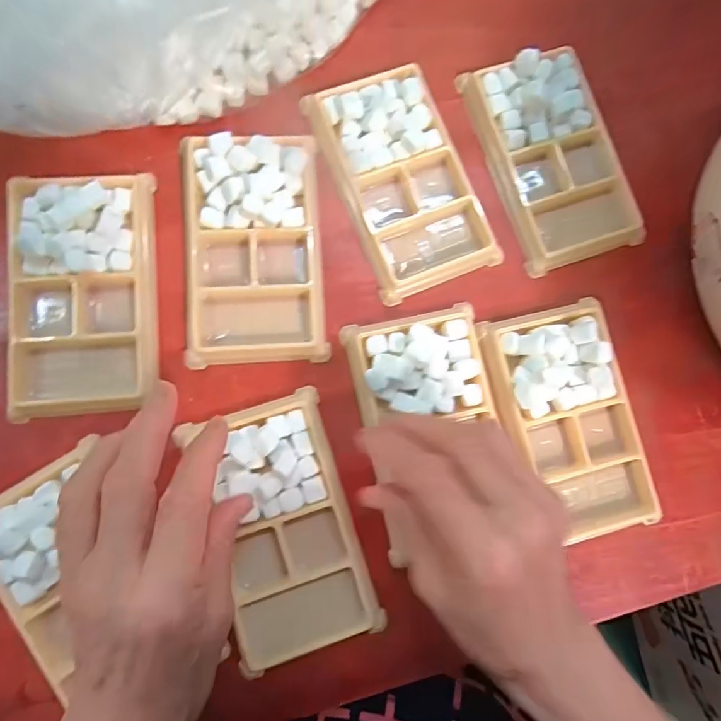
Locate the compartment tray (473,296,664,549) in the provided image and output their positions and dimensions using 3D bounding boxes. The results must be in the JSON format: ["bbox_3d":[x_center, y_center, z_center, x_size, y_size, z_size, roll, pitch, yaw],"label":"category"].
[{"bbox_3d":[0.123,0.036,0.290,0.075,0.017,0.135,-12,86,-7],"label":"compartment tray"}]

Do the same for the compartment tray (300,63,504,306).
[{"bbox_3d":[0.026,-0.108,0.301,0.075,0.026,0.131,-23,88,-7],"label":"compartment tray"}]

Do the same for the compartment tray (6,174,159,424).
[{"bbox_3d":[-0.152,-0.037,0.269,0.073,0.017,0.130,-2,85,-6],"label":"compartment tray"}]

